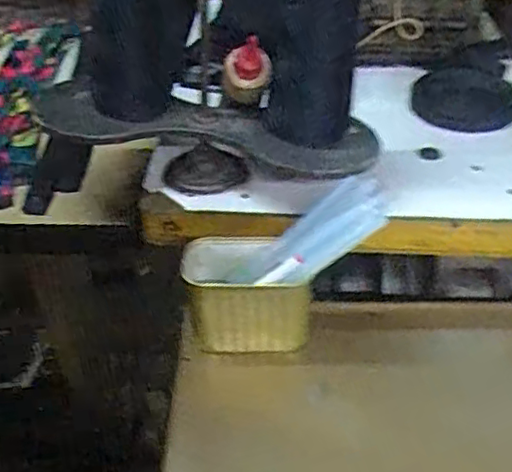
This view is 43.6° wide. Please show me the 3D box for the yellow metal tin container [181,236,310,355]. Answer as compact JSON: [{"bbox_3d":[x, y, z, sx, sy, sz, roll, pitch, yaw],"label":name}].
[{"bbox_3d":[-0.009,0.046,0.536,0.100,0.085,0.071,-2,39,-3],"label":"yellow metal tin container"}]

